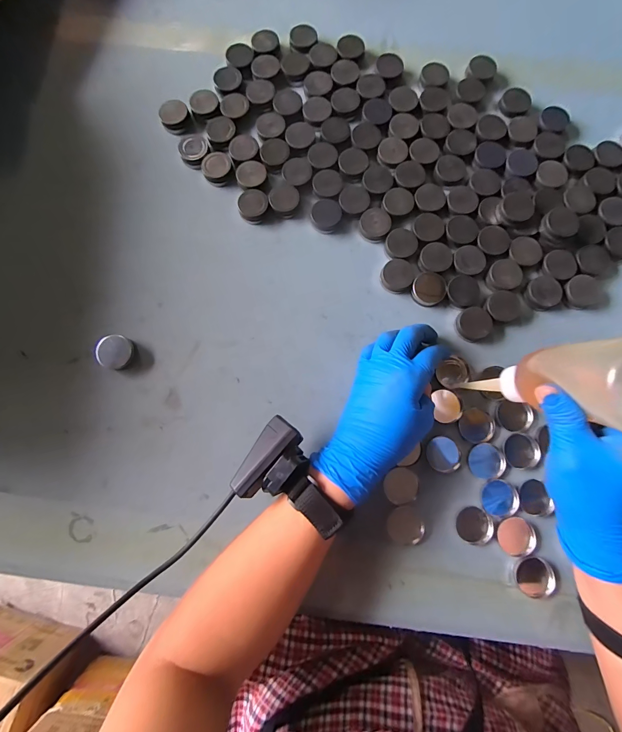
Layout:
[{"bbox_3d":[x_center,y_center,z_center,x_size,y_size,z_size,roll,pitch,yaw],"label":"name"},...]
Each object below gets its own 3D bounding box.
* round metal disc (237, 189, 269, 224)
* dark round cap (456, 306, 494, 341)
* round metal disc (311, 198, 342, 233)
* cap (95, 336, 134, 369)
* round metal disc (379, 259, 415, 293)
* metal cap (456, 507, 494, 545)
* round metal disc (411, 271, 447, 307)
[{"bbox_3d":[-0.061,-0.171,0.357,0.031,0.013,0.032,0,80,0],"label":"round metal disc"},{"bbox_3d":[0.165,-0.043,0.340,0.032,0.013,0.037,43,83,7],"label":"dark round cap"},{"bbox_3d":[0.016,-0.162,0.361,0.031,0.013,0.034,0,80,0],"label":"round metal disc"},{"bbox_3d":[-0.194,-0.015,0.332,0.030,0.015,0.034,-2,80,0],"label":"cap"},{"bbox_3d":[0.090,-0.094,0.348,0.033,0.010,0.032,0,80,0],"label":"round metal disc"},{"bbox_3d":[0.152,0.149,0.311,0.033,0.005,0.031,0,80,0],"label":"metal cap"},{"bbox_3d":[0.121,-0.080,0.344,0.033,0.005,0.034,0,87,7],"label":"round metal disc"}]

